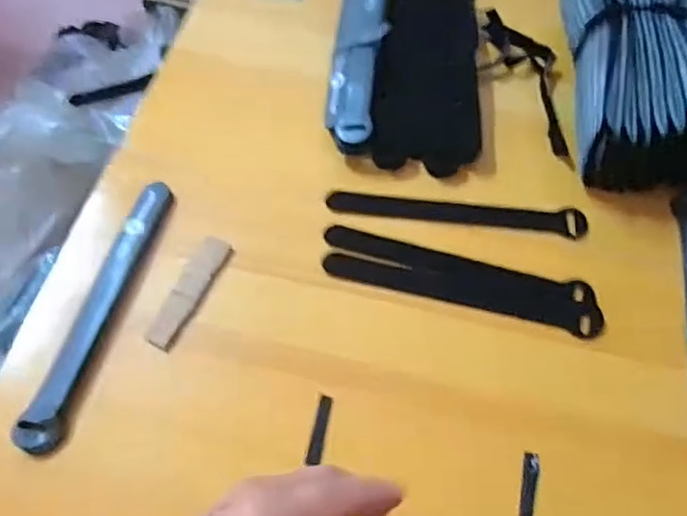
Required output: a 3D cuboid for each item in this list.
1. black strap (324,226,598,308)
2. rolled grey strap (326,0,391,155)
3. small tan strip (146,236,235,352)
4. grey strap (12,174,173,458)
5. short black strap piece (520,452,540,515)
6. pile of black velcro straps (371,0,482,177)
[{"bbox_3d":[0.084,0.005,0.439,0.194,0.011,0.020,14,63,4],"label":"black strap"},{"bbox_3d":[0.013,-0.178,0.508,0.042,0.042,0.216,7,62,0],"label":"rolled grey strap"},{"bbox_3d":[-0.109,0.022,0.417,0.022,0.005,0.086,25,64,9],"label":"small tan strip"},{"bbox_3d":[-0.164,0.029,0.403,0.027,0.012,0.198,14,63,4],"label":"grey strap"},{"bbox_3d":[0.116,0.144,0.372,0.009,0.007,0.044,12,62,3],"label":"short black strap piece"},{"bbox_3d":[0.072,-0.165,0.517,0.086,0.025,0.205,5,62,-1],"label":"pile of black velcro straps"}]

